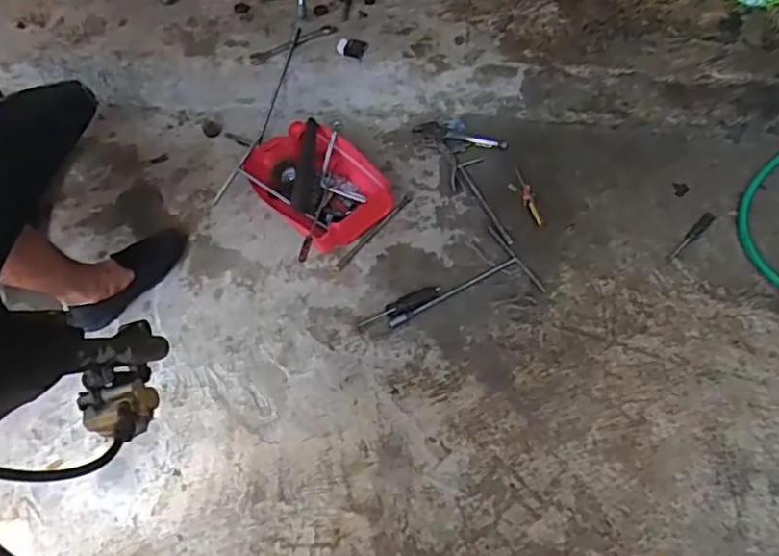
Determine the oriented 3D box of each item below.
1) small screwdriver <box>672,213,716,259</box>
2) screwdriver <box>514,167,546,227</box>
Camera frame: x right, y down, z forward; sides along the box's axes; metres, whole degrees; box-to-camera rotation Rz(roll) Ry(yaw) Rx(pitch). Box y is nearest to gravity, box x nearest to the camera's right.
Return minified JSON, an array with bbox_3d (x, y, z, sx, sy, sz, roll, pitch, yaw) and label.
[{"bbox_3d":[0.636,-0.092,1.300,0.137,0.020,0.022,-38,62,-18],"label":"small screwdriver"},{"bbox_3d":[0.311,-0.185,1.380,0.028,0.014,0.183,-10,57,-2],"label":"screwdriver"}]

